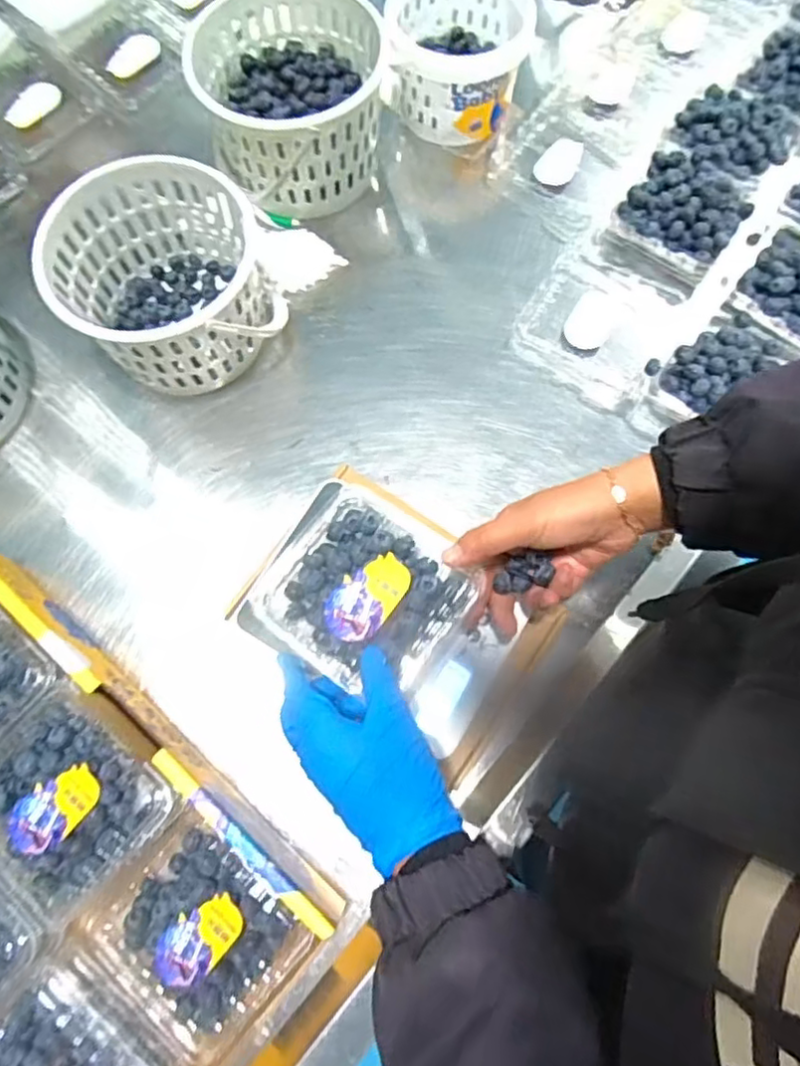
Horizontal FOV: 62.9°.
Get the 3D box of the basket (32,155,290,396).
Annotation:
[{"bbox_3d":[-0.200,-0.213,0.570,0.169,0.117,0.175,0,74,1],"label":"basket"}]

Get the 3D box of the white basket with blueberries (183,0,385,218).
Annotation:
[{"bbox_3d":[-0.101,-0.412,0.632,0.167,0.121,0.192,-10,74,-1],"label":"white basket with blueberries"}]

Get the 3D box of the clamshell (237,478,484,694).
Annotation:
[{"bbox_3d":[-0.023,0.039,0.455,0.131,0.052,0.120,28,73,12],"label":"clamshell"}]

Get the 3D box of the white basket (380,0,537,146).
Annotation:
[{"bbox_3d":[0.058,-0.485,0.659,0.144,0.098,0.150,6,74,4],"label":"white basket"}]

